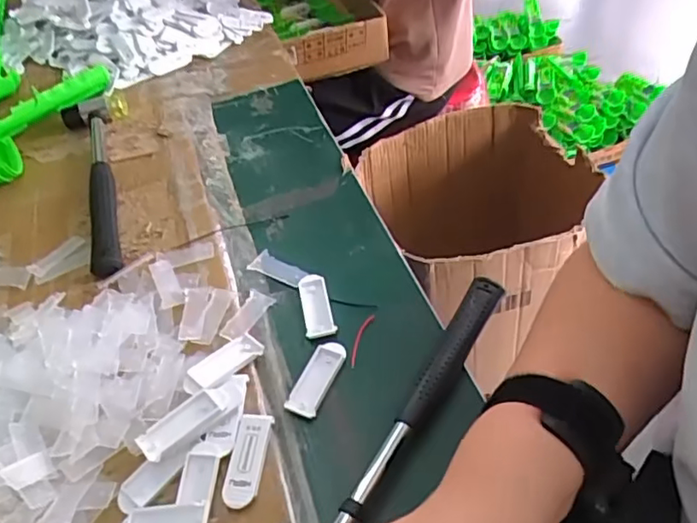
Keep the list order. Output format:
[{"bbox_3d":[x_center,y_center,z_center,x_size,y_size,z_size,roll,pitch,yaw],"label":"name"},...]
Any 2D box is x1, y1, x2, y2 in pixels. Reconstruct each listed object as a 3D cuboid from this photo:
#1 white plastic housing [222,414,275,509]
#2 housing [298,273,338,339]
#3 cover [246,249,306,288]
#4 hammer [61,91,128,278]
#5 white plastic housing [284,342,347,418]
[{"bbox_3d":[-0.062,0.121,0.364,0.021,0.007,0.058,4,49,10],"label":"white plastic housing"},{"bbox_3d":[-0.024,0.032,0.443,0.021,0.005,0.057,-13,48,-5],"label":"housing"},{"bbox_3d":[-0.056,0.005,0.472,0.048,0.004,0.020,25,55,26],"label":"cover"},{"bbox_3d":[-0.226,-0.079,0.543,0.059,0.024,0.240,-18,48,-9],"label":"hammer"},{"bbox_3d":[-0.021,0.079,0.402,0.021,0.004,0.056,15,52,20],"label":"white plastic housing"}]

